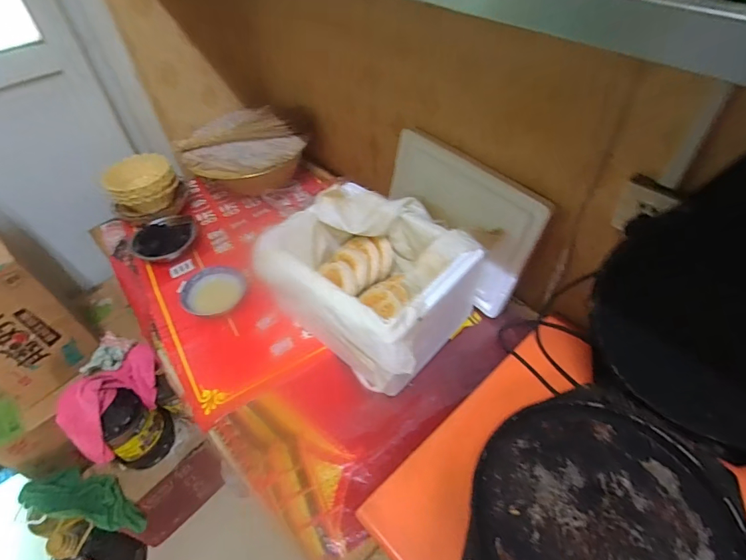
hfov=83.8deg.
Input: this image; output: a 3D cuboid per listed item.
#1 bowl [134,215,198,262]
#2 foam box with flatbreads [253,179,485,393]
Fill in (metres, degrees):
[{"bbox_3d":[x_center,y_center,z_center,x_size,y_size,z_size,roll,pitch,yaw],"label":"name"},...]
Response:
[{"bbox_3d":[-0.572,-0.122,1.142,0.165,0.076,0.172,-3,47,3],"label":"bowl"},{"bbox_3d":[-0.001,0.001,0.883,0.406,0.209,0.319,34,58,30],"label":"foam box with flatbreads"}]

